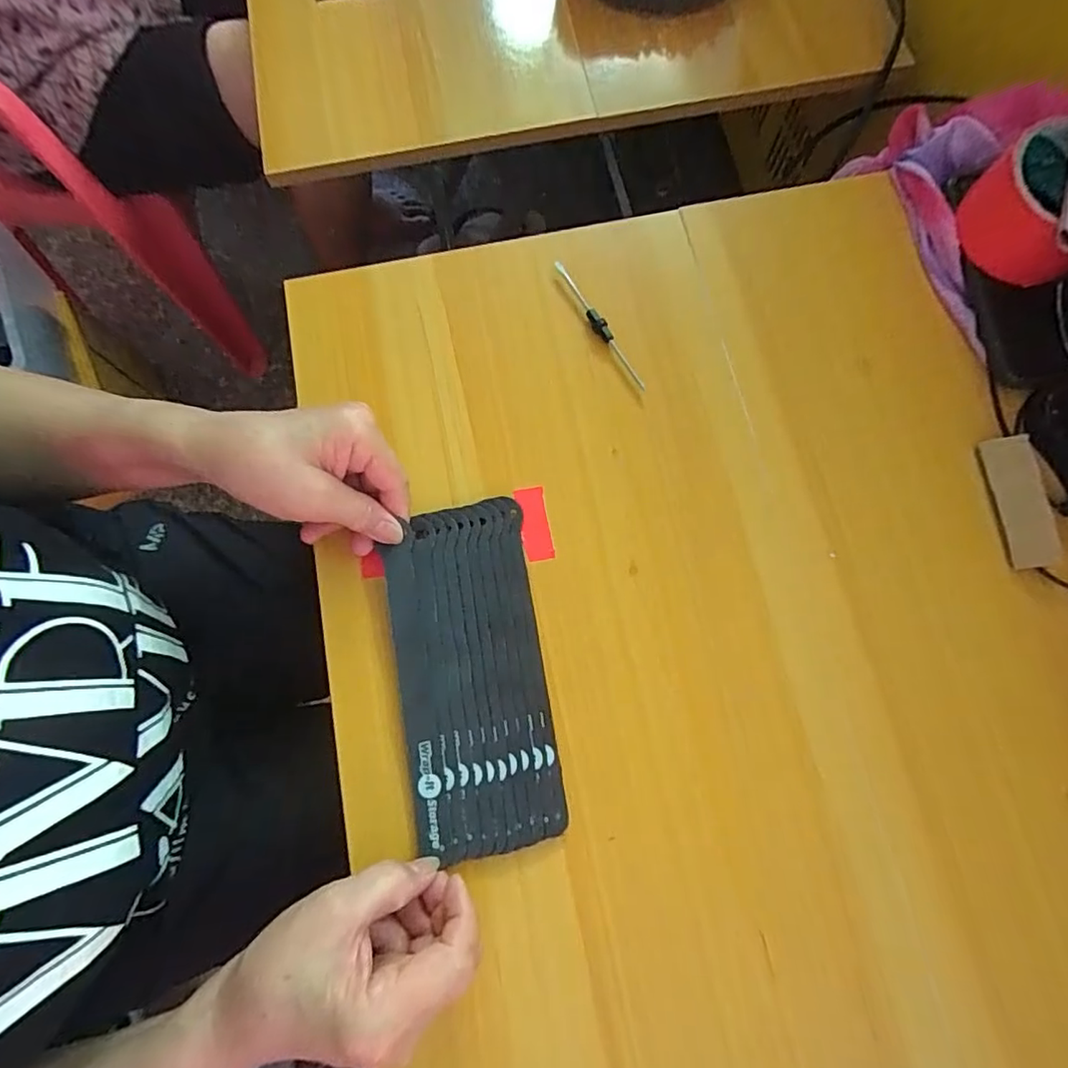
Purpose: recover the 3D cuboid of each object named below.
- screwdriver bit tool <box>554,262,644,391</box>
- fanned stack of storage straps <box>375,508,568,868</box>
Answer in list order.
[{"bbox_3d":[0.044,-0.145,0.396,0.008,0.014,0.111,-30,76,-6],"label":"screwdriver bit tool"},{"bbox_3d":[-0.038,0.080,0.336,0.084,0.014,0.197,-8,76,0],"label":"fanned stack of storage straps"}]

